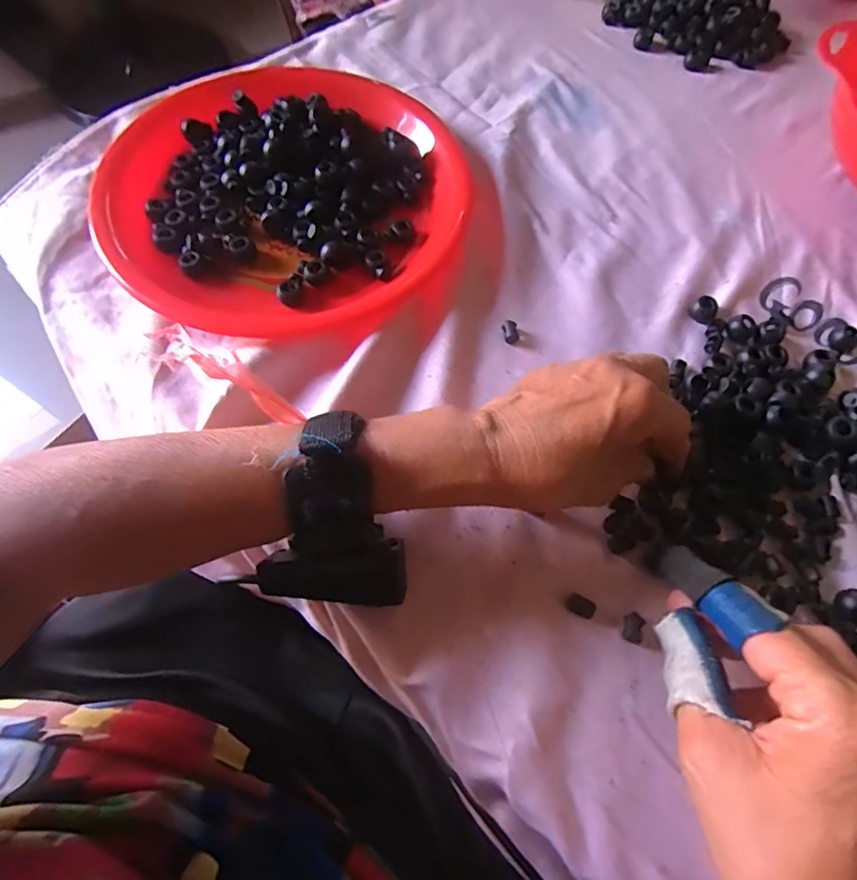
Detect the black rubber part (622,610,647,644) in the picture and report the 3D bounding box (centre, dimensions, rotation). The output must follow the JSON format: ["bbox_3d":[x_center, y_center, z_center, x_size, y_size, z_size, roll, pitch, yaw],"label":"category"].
[{"bbox_3d":[0.108,0.098,0.266,0.011,0.006,0.016,24,68,9],"label":"black rubber part"}]

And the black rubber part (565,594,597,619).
[{"bbox_3d":[0.081,0.088,0.270,0.014,0.005,0.011,27,69,11],"label":"black rubber part"}]

